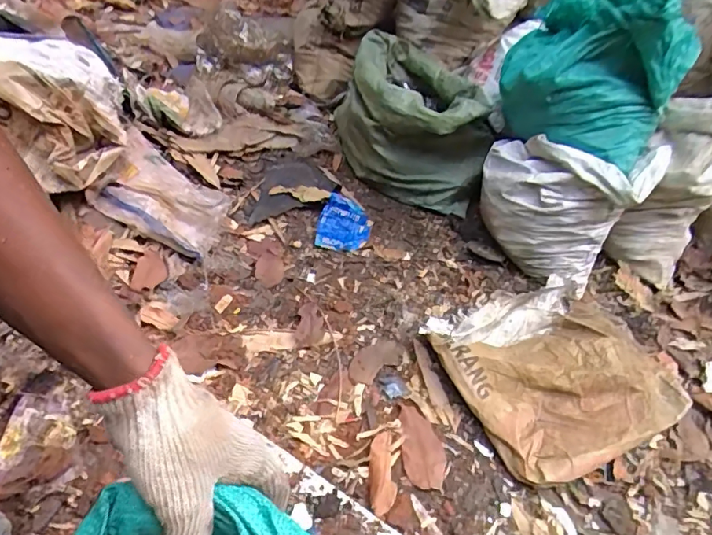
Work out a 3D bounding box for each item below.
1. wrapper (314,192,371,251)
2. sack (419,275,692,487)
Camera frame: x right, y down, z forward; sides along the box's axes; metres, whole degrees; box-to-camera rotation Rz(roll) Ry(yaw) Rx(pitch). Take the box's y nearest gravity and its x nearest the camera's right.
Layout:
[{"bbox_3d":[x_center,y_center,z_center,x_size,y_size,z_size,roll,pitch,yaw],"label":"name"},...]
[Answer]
[{"bbox_3d":[-0.029,-0.114,1.237,0.128,0.050,0.151,3,47,3],"label":"wrapper"},{"bbox_3d":[0.392,0.180,0.969,0.430,0.089,0.373,-19,50,-16],"label":"sack"}]

